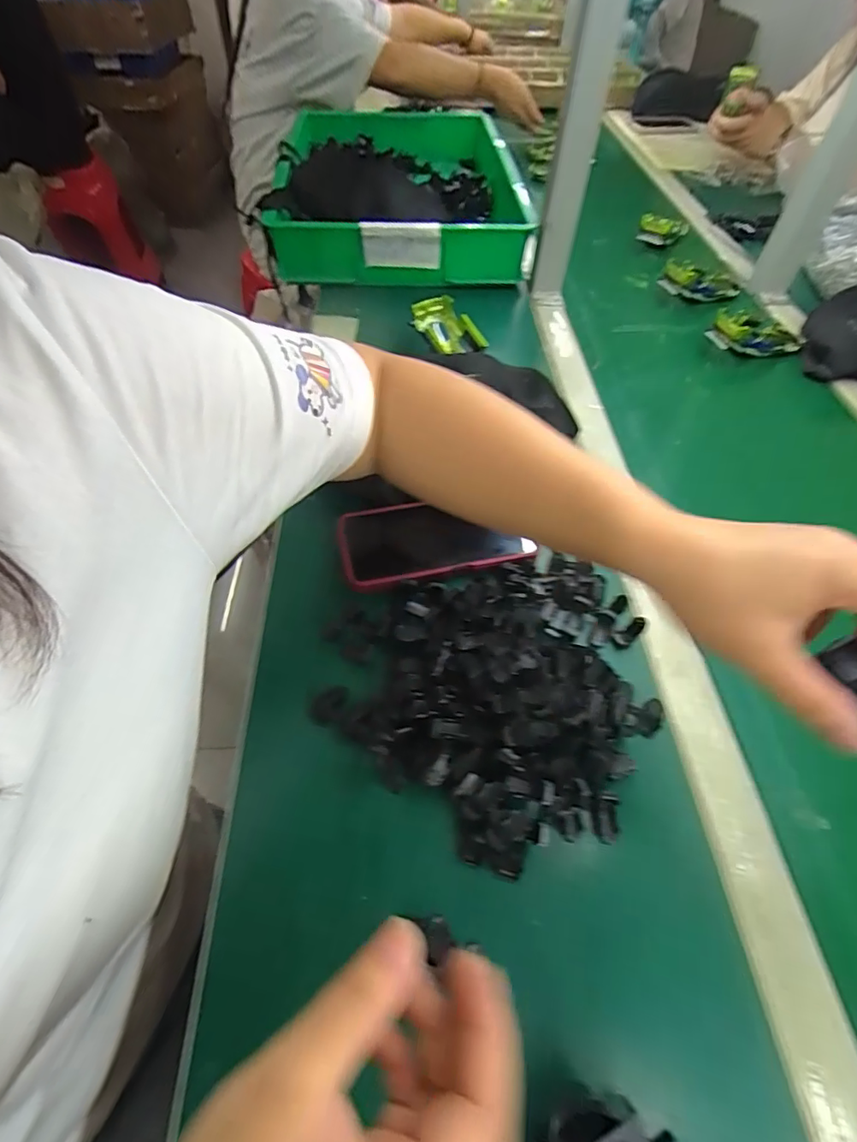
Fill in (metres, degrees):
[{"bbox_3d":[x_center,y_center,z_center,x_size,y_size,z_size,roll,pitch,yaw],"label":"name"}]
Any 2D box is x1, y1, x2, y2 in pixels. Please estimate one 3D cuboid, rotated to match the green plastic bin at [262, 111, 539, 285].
[{"bbox_3d":[-0.046,-0.657,0.868,0.395,0.088,0.561,-2,54,-4],"label":"green plastic bin"}]

